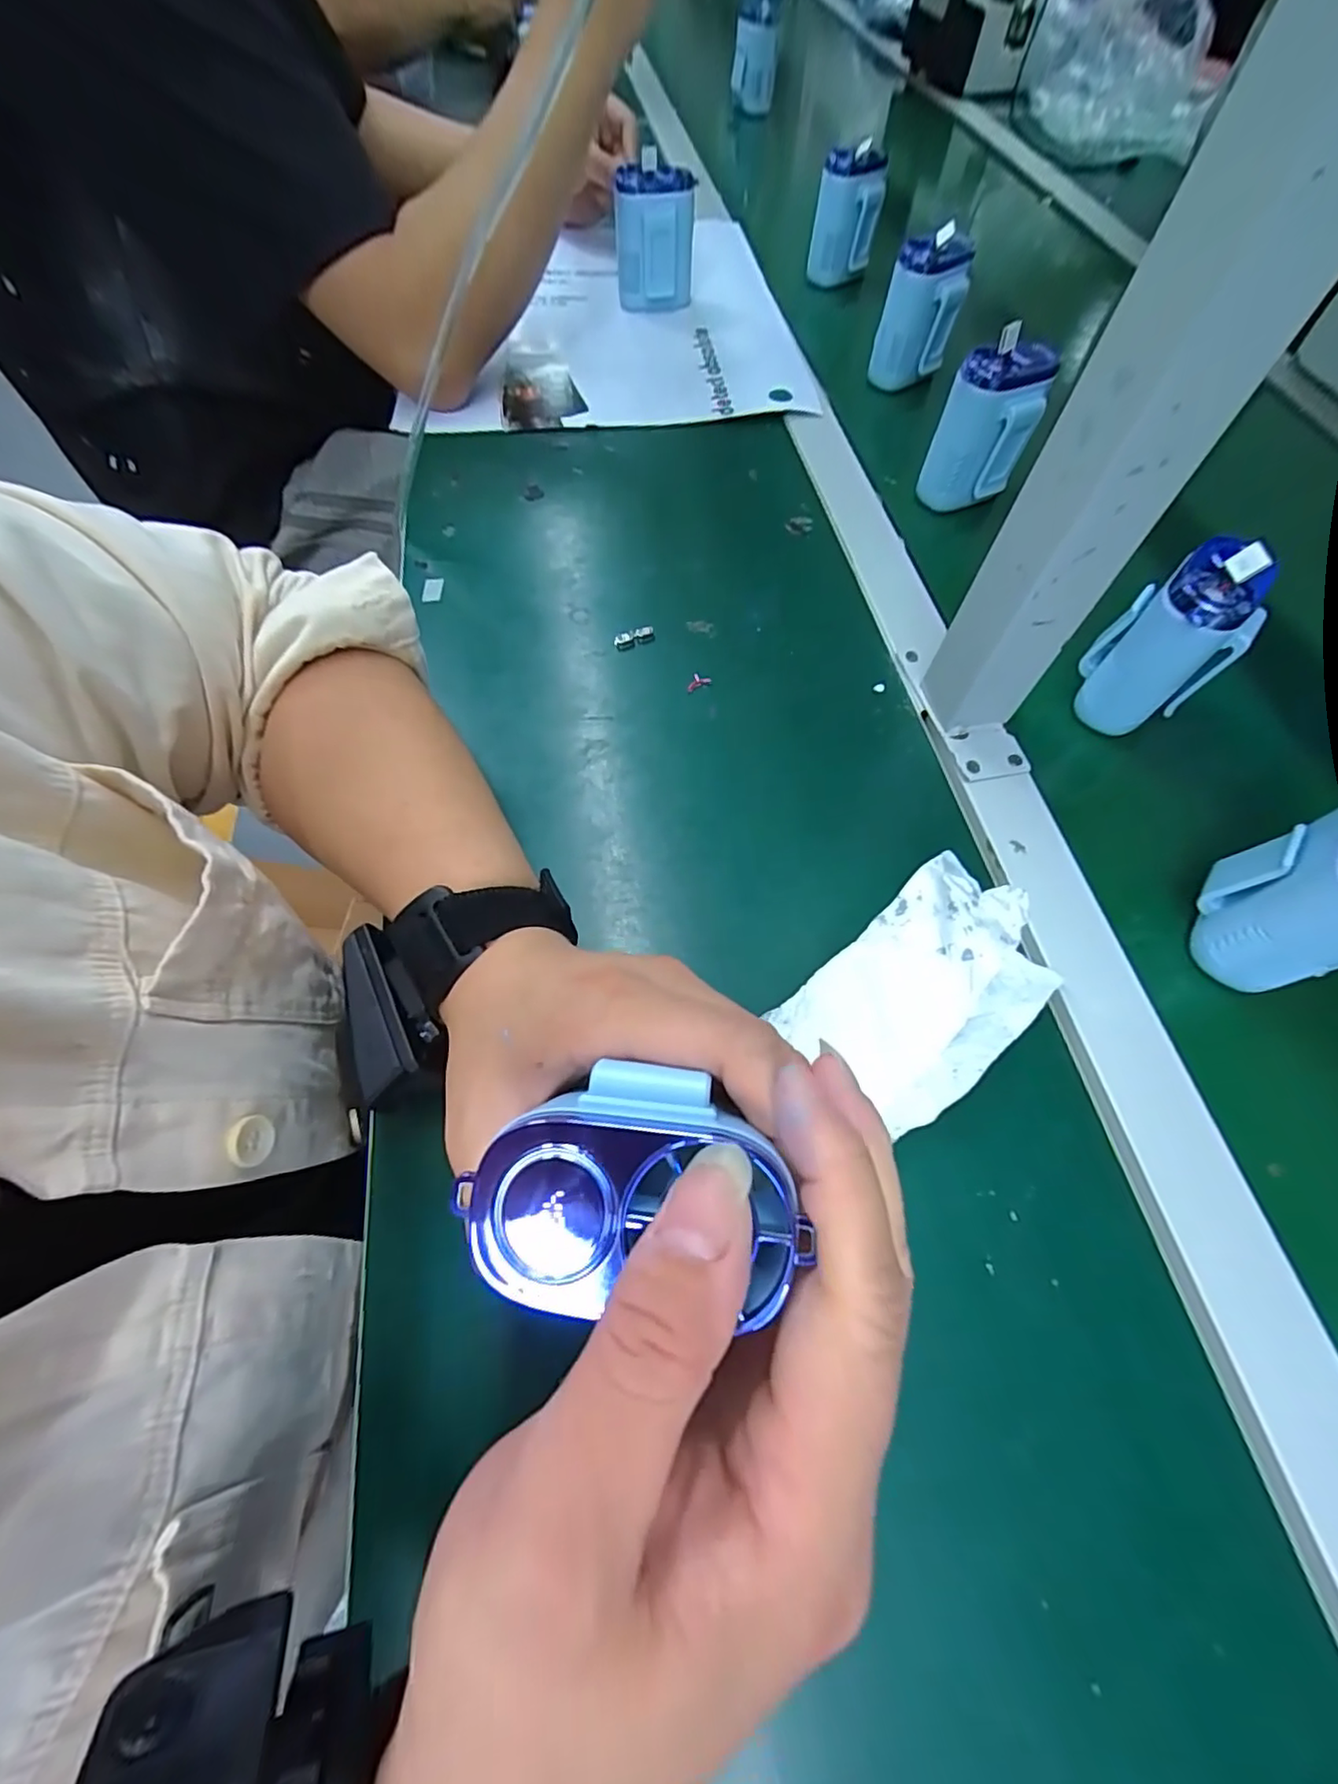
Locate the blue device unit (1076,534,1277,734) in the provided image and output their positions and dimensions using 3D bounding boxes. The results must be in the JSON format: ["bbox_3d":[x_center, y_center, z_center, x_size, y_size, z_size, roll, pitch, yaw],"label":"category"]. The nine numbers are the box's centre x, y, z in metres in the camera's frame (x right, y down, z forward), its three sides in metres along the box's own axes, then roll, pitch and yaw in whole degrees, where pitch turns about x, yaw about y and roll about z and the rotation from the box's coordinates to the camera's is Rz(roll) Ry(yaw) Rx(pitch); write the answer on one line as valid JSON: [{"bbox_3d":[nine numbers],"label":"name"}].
[{"bbox_3d":[0.255,-0.130,0.309,0.040,0.088,0.049,-20,66,-10],"label":"blue device unit"}]

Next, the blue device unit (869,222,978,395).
[{"bbox_3d":[0.197,-0.454,0.475,0.055,0.087,0.039,21,65,9],"label":"blue device unit"}]

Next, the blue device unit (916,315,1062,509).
[{"bbox_3d":[0.211,-0.311,0.403,0.059,0.086,0.041,21,65,9],"label":"blue device unit"}]

